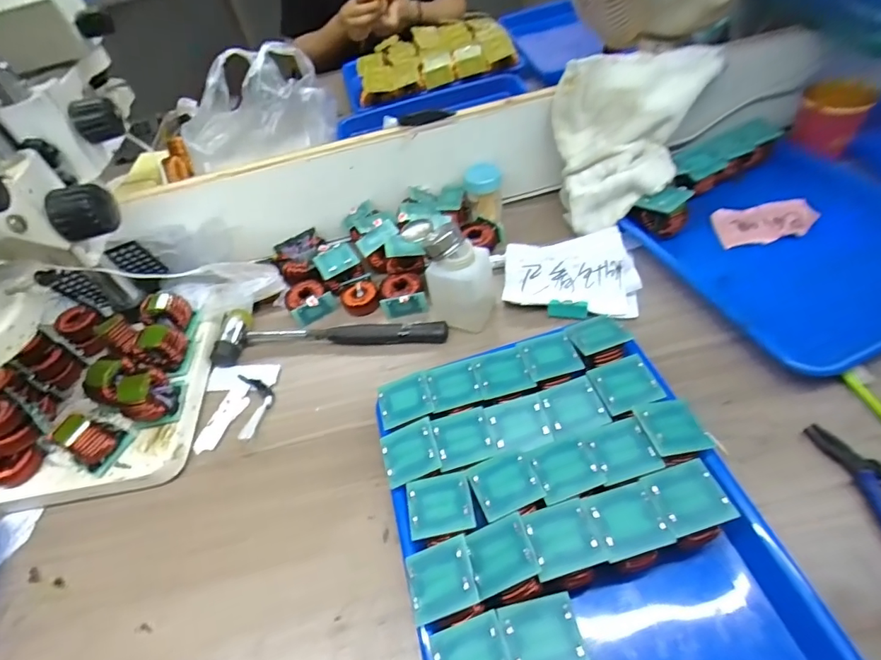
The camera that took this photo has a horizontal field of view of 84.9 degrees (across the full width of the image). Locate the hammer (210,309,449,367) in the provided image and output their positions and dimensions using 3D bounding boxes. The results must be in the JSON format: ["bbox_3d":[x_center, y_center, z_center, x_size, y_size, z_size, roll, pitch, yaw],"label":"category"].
[{"bbox_3d":[-0.123,0.011,0.538,0.268,0.033,0.069,-1,50,12],"label":"hammer"}]

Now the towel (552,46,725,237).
[{"bbox_3d":[0.237,-0.229,0.562,0.189,0.053,0.190,-10,92,1],"label":"towel"}]

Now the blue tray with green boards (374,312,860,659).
[{"bbox_3d":[0.097,0.147,0.358,0.248,0.069,0.318,-17,49,-2],"label":"blue tray with green boards"}]

